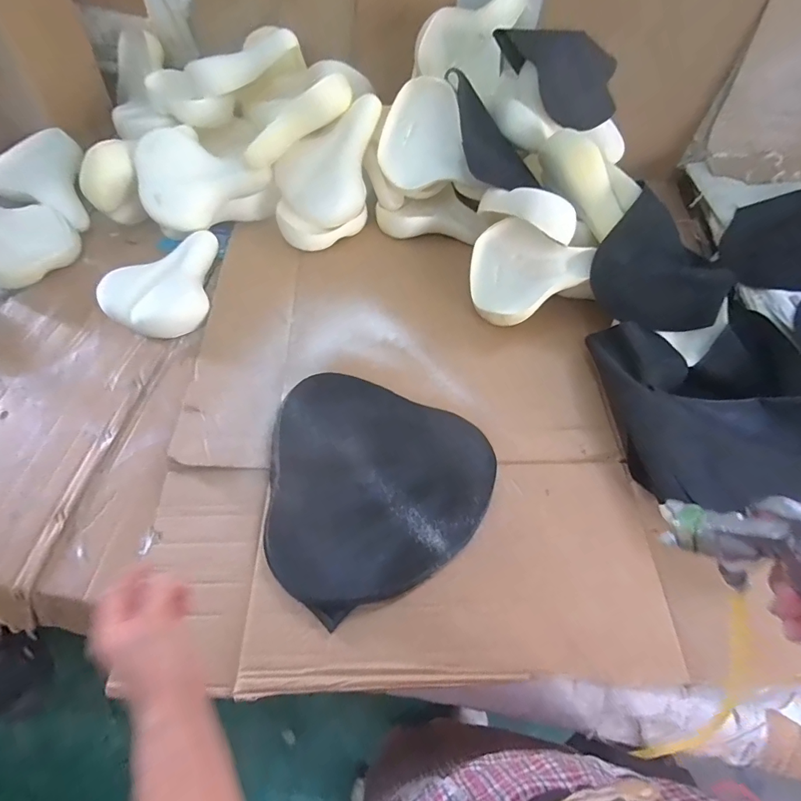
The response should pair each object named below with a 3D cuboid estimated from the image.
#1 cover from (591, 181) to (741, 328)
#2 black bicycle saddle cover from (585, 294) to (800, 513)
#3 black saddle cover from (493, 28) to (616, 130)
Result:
[{"bbox_3d":[0.443,-0.220,0.722,0.207,0.124,0.168,33,62,17],"label":"cover"},{"bbox_3d":[0.505,0.005,0.670,0.334,0.097,0.318,-6,58,-6],"label":"black bicycle saddle cover"},{"bbox_3d":[0.290,-0.610,0.796,0.259,0.131,0.047,17,37,-15],"label":"black saddle cover"}]

